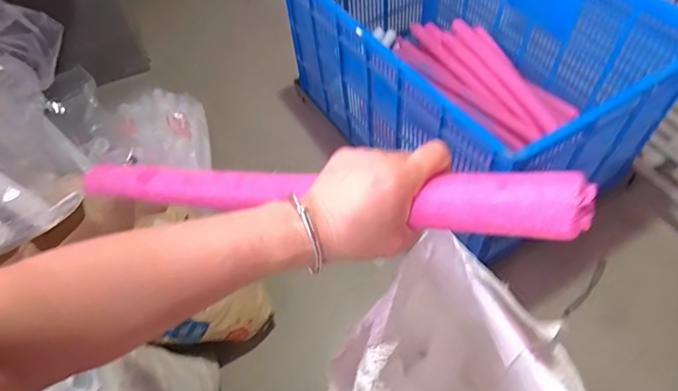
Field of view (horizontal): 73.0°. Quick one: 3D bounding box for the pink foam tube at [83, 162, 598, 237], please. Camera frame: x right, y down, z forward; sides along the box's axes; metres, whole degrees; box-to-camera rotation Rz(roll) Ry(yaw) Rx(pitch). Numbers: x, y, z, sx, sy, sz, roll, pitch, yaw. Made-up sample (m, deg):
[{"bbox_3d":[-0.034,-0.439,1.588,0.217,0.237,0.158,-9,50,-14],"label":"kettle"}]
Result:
[{"bbox_3d":[-0.084,-0.003,0.441,0.571,0.029,0.046,5,53,34],"label":"pink foam tube"}]

